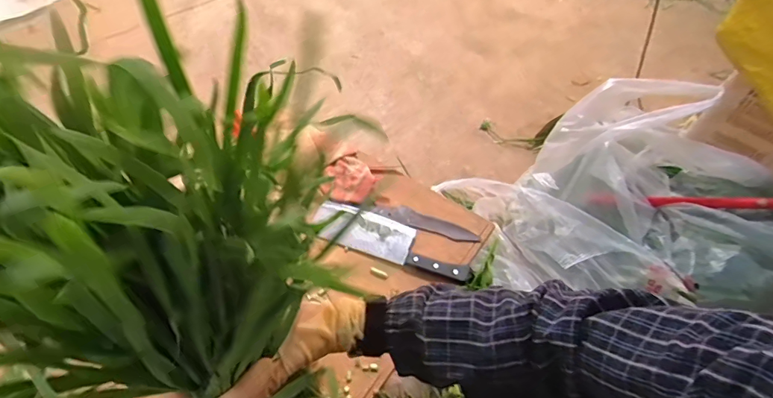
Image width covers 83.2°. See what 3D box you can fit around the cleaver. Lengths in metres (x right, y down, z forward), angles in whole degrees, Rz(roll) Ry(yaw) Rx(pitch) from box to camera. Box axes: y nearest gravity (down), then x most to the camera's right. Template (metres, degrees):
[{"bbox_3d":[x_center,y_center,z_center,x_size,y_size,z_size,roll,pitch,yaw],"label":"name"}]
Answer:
[{"bbox_3d":[0.006,0.066,0.707,0.268,0.024,0.072,20,56,14],"label":"cleaver"}]

